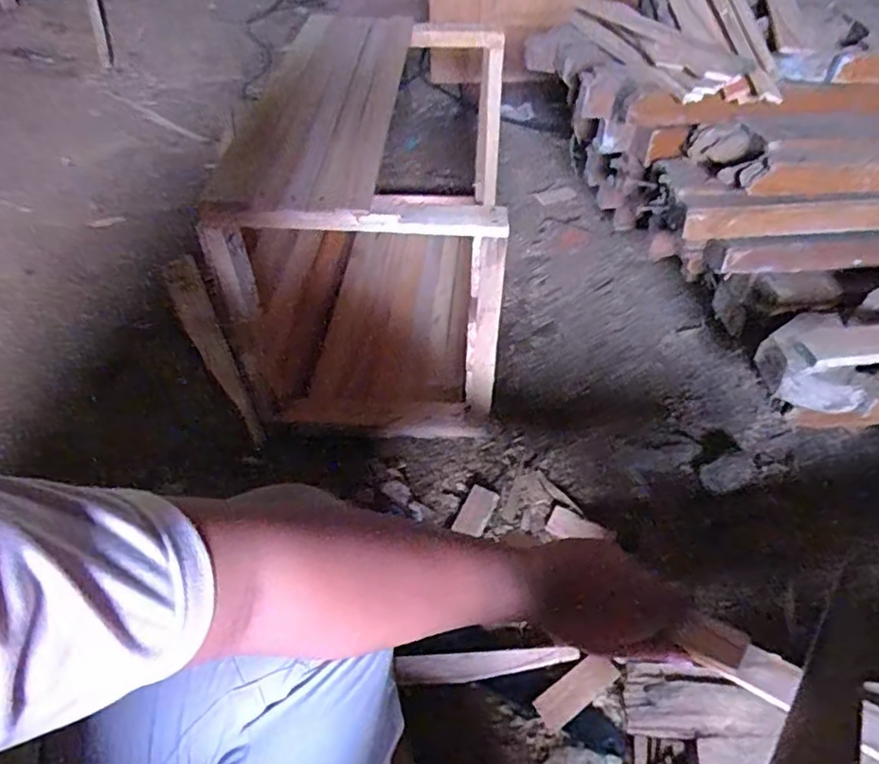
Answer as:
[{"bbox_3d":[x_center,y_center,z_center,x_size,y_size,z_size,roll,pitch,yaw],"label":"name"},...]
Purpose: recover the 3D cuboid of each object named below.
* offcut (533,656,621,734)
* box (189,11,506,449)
[{"bbox_3d":[0.140,0.313,0.611,0.094,0.008,0.034,-28,56,-21],"label":"offcut"},{"bbox_3d":[-0.073,-0.216,0.836,0.312,0.381,0.490,3,51,3],"label":"box"}]

